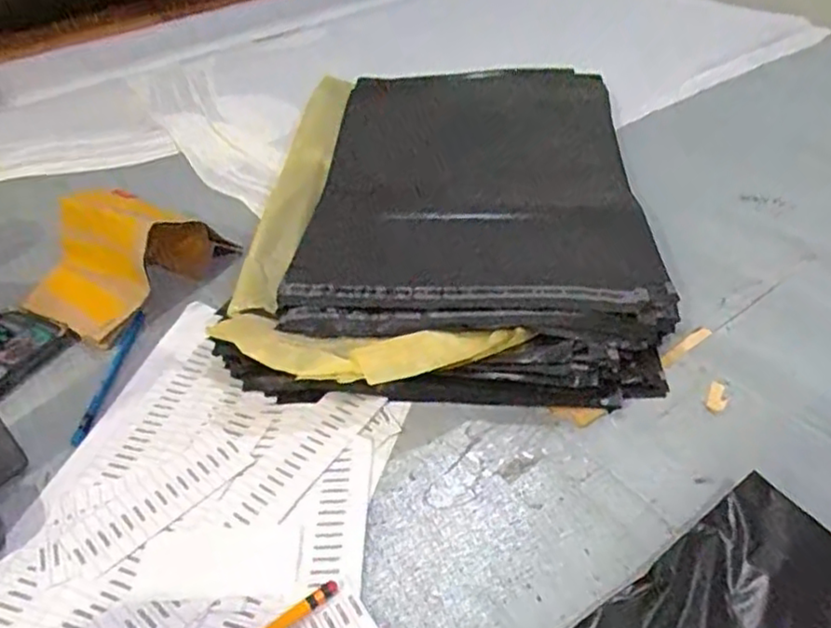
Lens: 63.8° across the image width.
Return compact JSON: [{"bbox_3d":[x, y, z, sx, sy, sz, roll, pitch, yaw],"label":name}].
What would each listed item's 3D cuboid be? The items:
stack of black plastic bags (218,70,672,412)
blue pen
[{"bbox_3d":[0.031,-0.121,0.660,0.352,0.052,0.532,-2,40,6],"label":"stack of black plastic bags"},{"bbox_3d":[-0.238,0.046,0.524,0.015,0.007,0.135,-4,40,4],"label":"blue pen"}]

